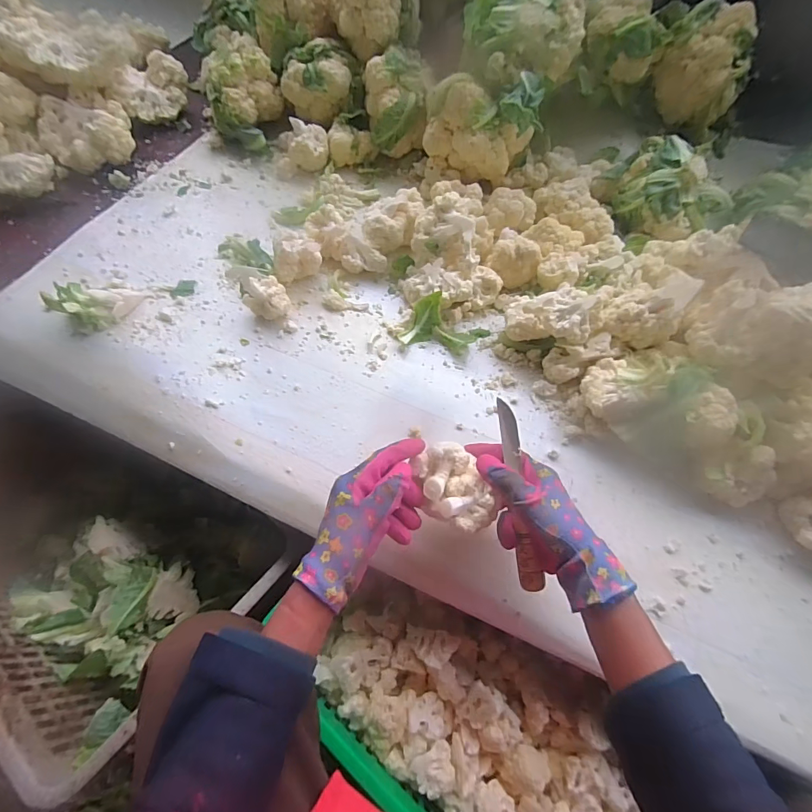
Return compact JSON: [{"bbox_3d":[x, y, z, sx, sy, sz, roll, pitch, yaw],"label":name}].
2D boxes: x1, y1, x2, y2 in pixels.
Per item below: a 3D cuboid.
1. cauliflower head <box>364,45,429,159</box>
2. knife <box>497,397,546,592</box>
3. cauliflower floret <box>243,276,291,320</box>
[{"bbox_3d":[-0.014,-0.551,0.769,0.116,0.127,0.118,-3,62,-4],"label":"cauliflower head"},{"bbox_3d":[0.113,0.086,0.418,0.020,0.015,0.186,-6,83,-4],"label":"knife"},{"bbox_3d":[-0.199,-0.153,0.604,0.061,0.048,0.047,-20,64,-12],"label":"cauliflower floret"}]

